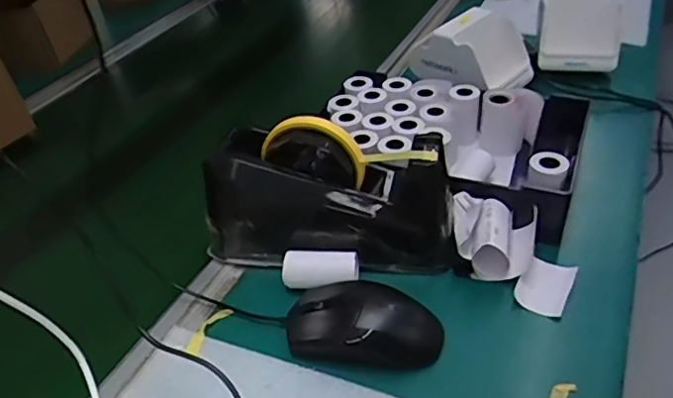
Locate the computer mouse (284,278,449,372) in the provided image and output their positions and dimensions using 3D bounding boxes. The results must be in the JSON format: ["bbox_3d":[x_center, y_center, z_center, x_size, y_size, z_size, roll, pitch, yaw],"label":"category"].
[{"bbox_3d":[0.018,0.091,0.421,0.113,0.038,0.064,10,41,18],"label":"computer mouse"}]

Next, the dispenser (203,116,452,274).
[{"bbox_3d":[-0.006,-0.001,0.474,0.205,0.115,0.063,4,39,11],"label":"dispenser"}]

